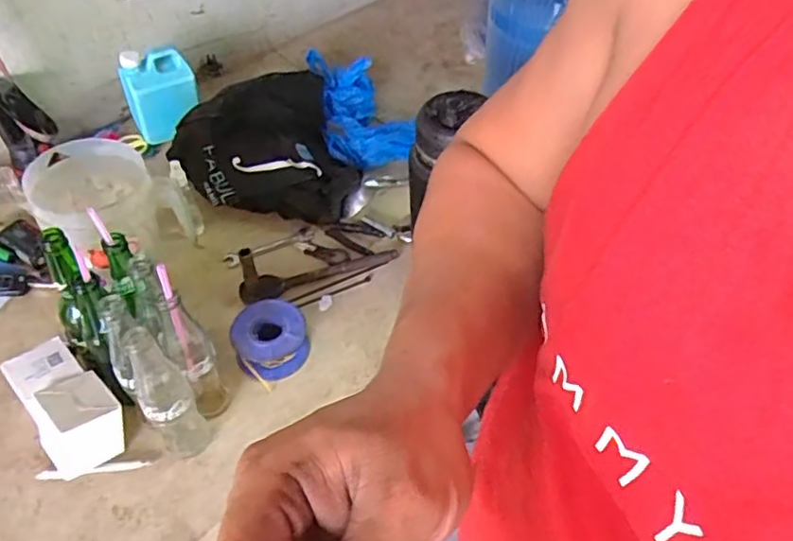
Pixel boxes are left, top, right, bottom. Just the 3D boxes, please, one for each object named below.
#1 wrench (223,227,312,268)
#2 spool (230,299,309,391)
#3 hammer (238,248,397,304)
[{"bbox_3d":[-0.202,-0.036,0.988,0.139,0.011,0.029,-19,53,-17],"label":"wrench"},{"bbox_3d":[-0.169,0.095,0.844,0.090,0.060,0.099,1,50,-1],"label":"spool"},{"bbox_3d":[-0.116,-0.021,0.915,0.240,0.092,0.034,-19,53,-16],"label":"hammer"}]

